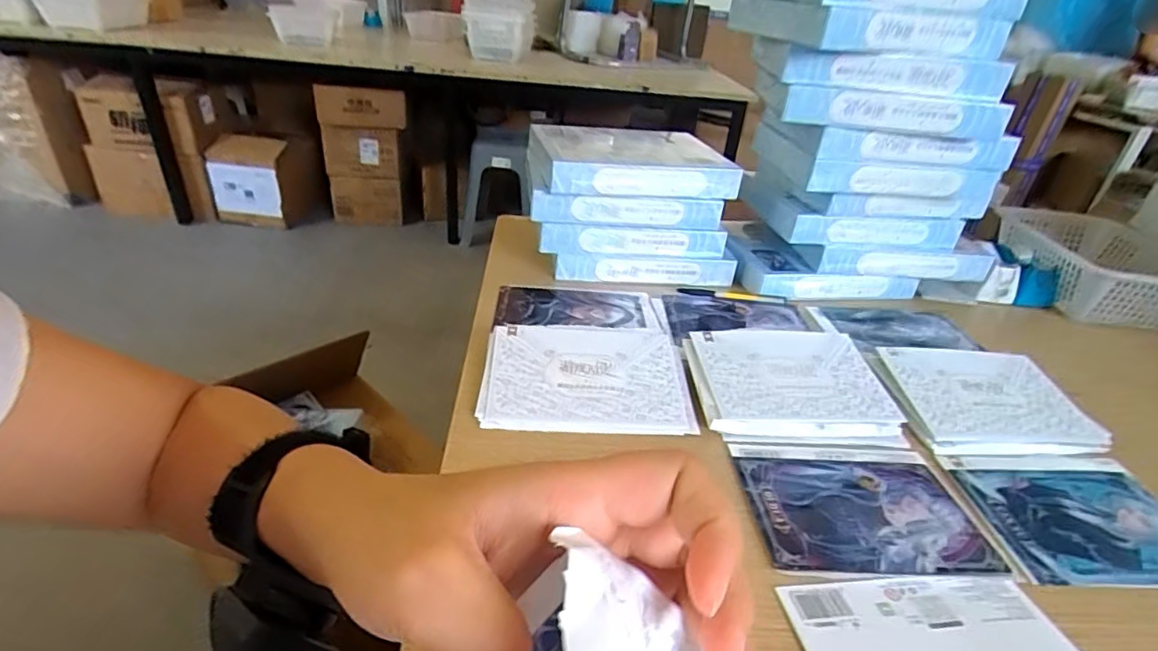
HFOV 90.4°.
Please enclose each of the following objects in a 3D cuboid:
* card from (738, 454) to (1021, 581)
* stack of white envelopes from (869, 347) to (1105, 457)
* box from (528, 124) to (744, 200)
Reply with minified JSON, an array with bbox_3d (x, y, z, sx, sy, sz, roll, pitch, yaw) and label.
[{"bbox_3d":[0.216,0.143,0.440,0.172,0.004,0.111,4,30,-4],"label":"card"},{"bbox_3d":[0.410,0.072,0.573,0.192,0.025,0.135,3,30,-6],"label":"stack of white envelopes"},{"bbox_3d":[0.061,-0.219,0.766,0.248,0.045,0.197,-1,32,-11],"label":"box"}]

